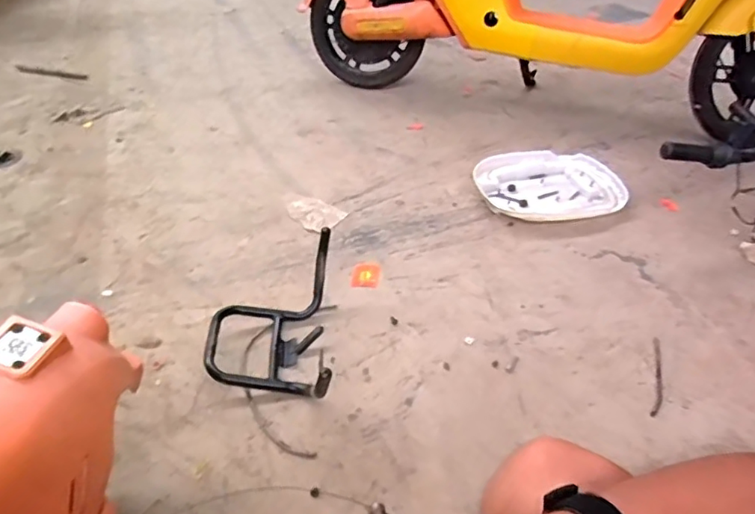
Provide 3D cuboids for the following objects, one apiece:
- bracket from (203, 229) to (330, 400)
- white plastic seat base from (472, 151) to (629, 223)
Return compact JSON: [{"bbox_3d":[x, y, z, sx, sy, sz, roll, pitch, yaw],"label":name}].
[{"bbox_3d":[-0.184,0.100,0.963,0.207,0.129,0.250,-1,40,-5],"label":"bracket"},{"bbox_3d":[0.419,-0.177,1.400,0.362,0.046,0.255,-5,41,-9],"label":"white plastic seat base"}]

